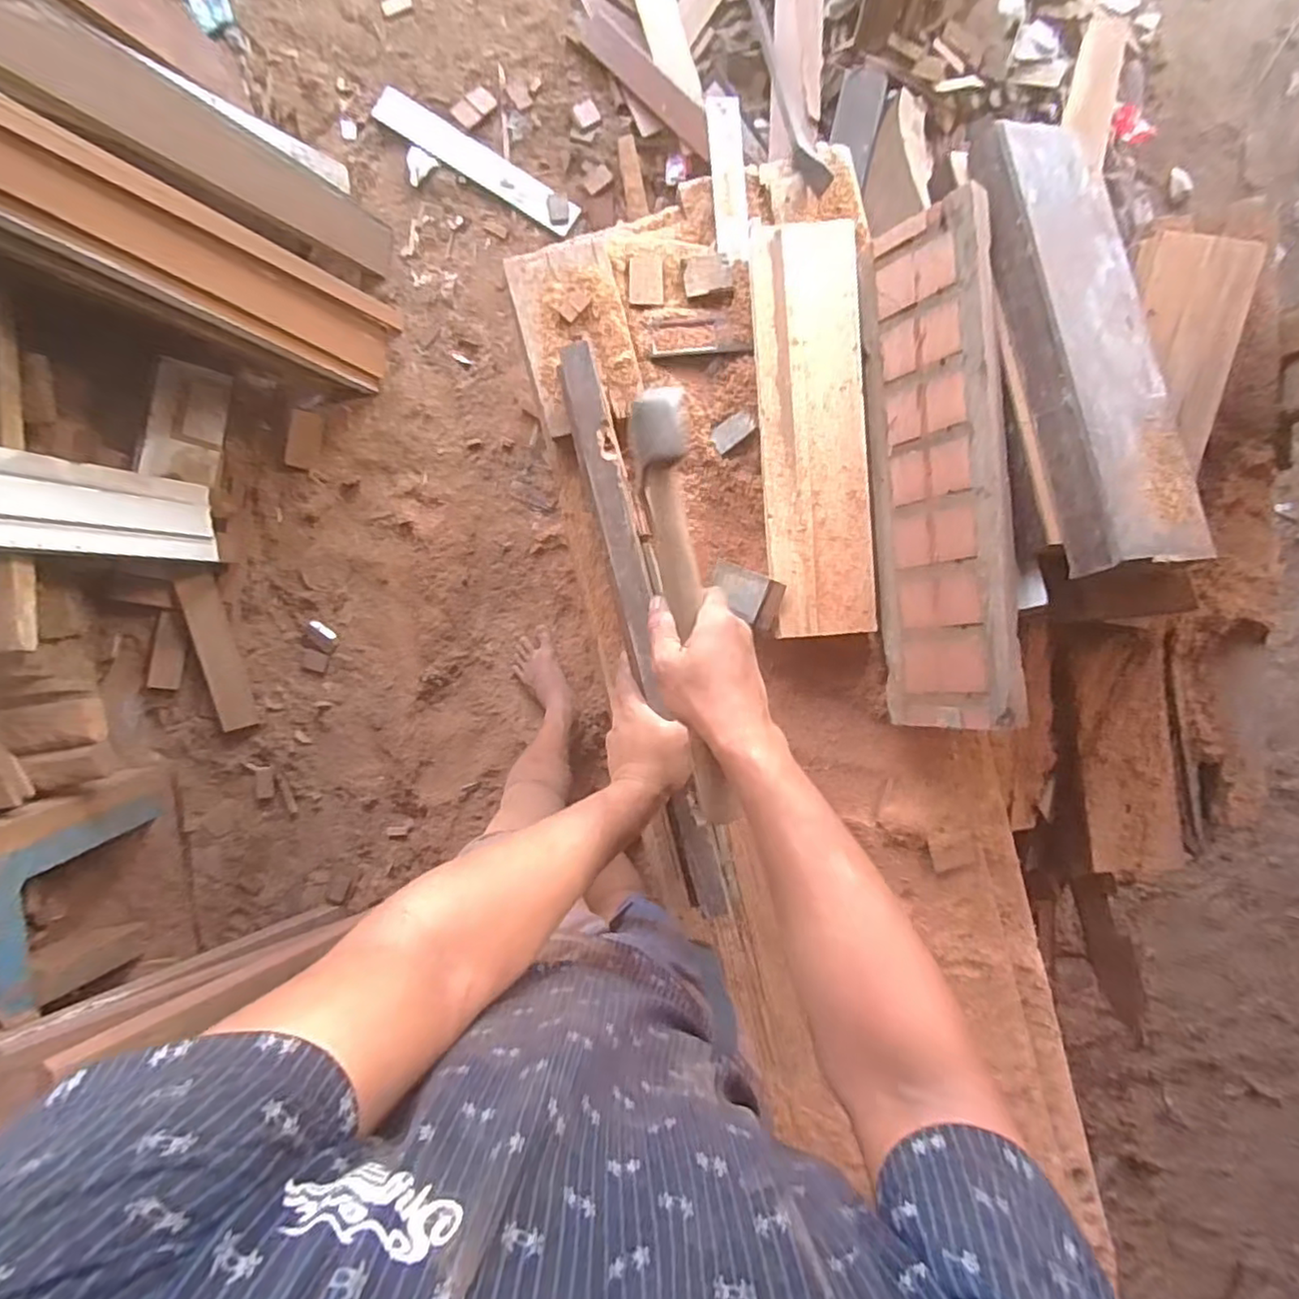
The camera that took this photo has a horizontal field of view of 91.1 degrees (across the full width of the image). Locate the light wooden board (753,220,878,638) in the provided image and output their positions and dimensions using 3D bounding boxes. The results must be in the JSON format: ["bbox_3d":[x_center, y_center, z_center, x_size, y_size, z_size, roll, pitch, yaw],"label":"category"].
[{"bbox_3d":[0.182,-0.237,0.698,0.115,0.044,0.443,-3,95,-2],"label":"light wooden board"}]

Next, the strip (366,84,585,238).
[{"bbox_3d":[-0.344,-0.984,1.283,0.437,0.008,0.071,30,93,-4],"label":"strip"}]

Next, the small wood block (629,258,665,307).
[{"bbox_3d":[-0.003,-0.421,0.729,0.039,0.007,0.055,-1,94,2],"label":"small wood block"}]

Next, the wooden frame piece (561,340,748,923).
[{"bbox_3d":[-0.004,-0.015,0.617,0.047,0.035,0.554,-14,92,-1],"label":"wooden frame piece"}]

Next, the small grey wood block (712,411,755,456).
[{"bbox_3d":[0.095,-0.247,0.721,0.050,0.007,0.031,-33,73,10],"label":"small grey wood block"}]

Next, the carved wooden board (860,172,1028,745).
[{"bbox_3d":[0.299,-0.186,0.661,0.023,0.136,0.525,-2,90,-37],"label":"carved wooden board"}]

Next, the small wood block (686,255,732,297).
[{"bbox_3d":[0.066,-0.424,0.718,0.051,0.014,0.044,-6,93,2],"label":"small wood block"}]

